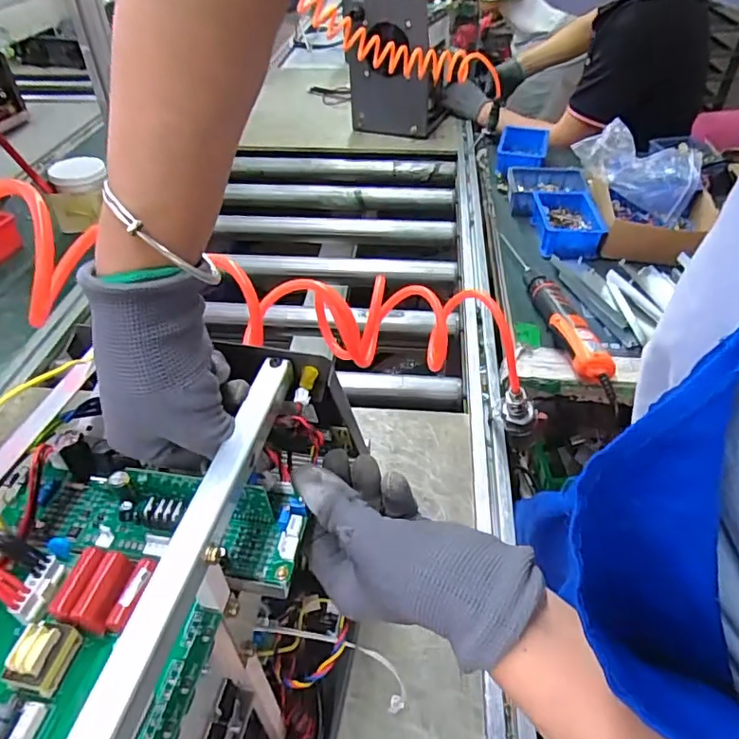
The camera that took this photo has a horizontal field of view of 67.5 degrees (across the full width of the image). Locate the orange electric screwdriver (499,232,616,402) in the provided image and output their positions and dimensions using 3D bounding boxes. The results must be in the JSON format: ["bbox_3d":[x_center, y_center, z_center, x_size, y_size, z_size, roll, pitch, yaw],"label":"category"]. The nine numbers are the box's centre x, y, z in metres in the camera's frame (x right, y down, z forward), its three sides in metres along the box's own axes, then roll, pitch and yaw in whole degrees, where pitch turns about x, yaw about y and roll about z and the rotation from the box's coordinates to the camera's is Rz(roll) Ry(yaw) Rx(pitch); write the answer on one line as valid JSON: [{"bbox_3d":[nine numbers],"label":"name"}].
[{"bbox_3d":[0.264,-0.110,0.803,0.057,0.039,0.354,-5,43,-4],"label":"orange electric screwdriver"}]

